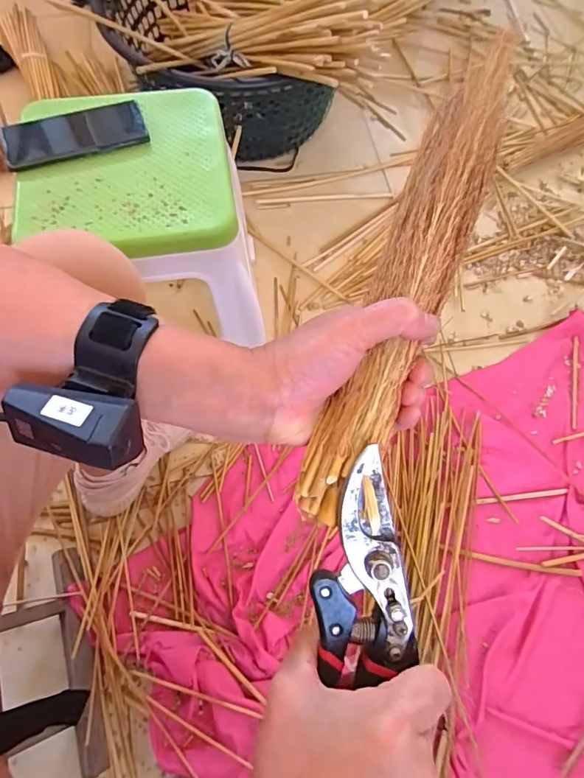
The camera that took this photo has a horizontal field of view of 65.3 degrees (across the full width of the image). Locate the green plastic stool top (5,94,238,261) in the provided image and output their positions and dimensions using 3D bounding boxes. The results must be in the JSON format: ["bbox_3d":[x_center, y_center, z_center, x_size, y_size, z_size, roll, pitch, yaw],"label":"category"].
[{"bbox_3d":[-0.199,-0.261,0.540,0.243,0.020,0.243,-8,69,-5],"label":"green plastic stool top"}]

